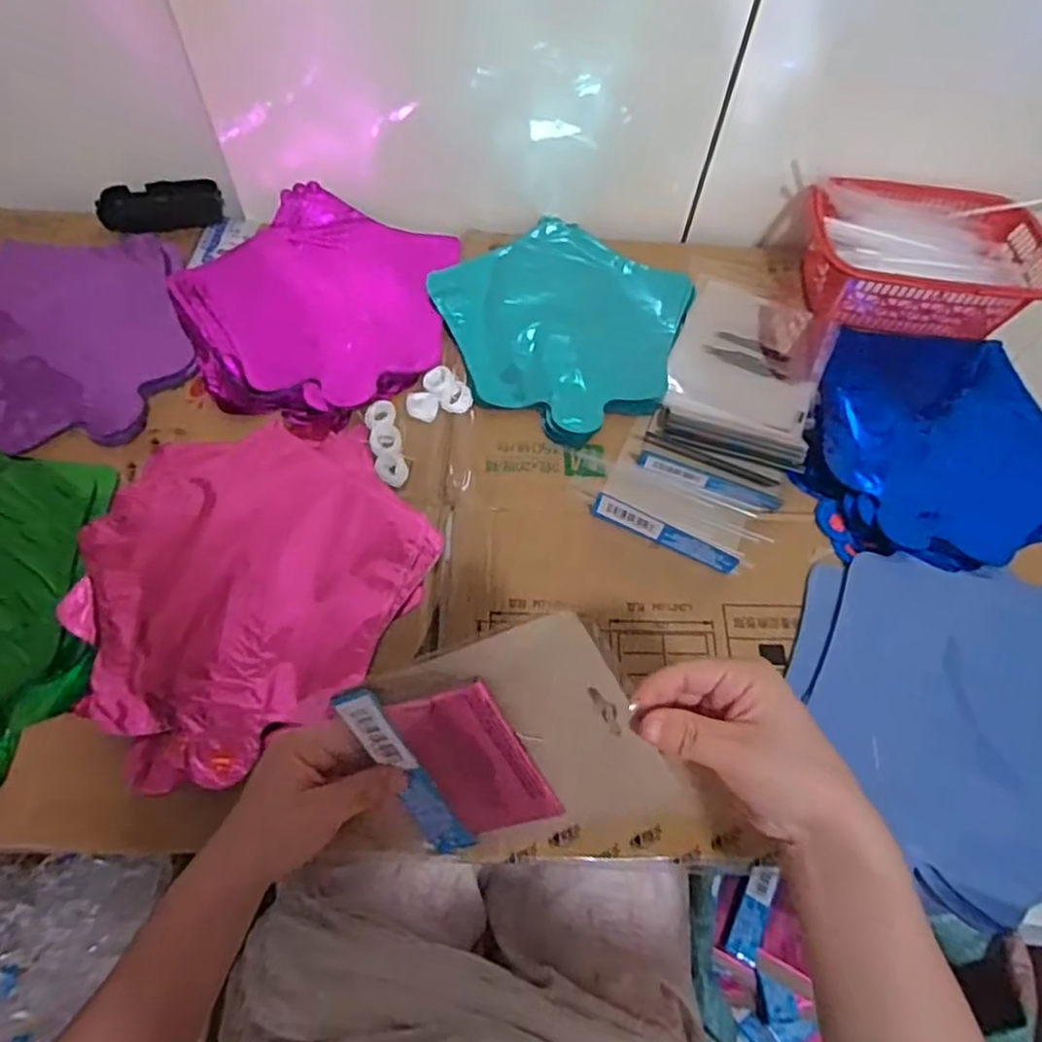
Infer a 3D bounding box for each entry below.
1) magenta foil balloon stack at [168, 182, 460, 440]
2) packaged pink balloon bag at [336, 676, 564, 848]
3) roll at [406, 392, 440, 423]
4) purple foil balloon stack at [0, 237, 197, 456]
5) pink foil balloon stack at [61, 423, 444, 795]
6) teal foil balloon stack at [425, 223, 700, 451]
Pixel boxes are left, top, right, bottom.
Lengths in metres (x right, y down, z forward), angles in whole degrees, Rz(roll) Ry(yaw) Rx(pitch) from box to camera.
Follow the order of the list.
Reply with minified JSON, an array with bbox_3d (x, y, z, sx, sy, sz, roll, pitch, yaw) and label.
[{"bbox_3d":[-0.180,-0.195,0.612,0.232,0.028,0.244,36,65,15],"label":"magenta foil balloon stack"},{"bbox_3d":[-0.035,0.127,0.355,0.088,0.107,0.006,-21,18,27],"label":"packaged pink balloon bag"},{"bbox_3d":[-0.081,-0.096,0.561,0.026,0.006,0.024,2,62,-3],"label":"roll"},{"bbox_3d":[-0.392,-0.155,0.572,0.216,0.014,0.221,-7,62,-7],"label":"purple foil balloon stack"},{"bbox_3d":[-0.194,0.031,0.482,0.237,0.012,0.232,-36,69,-20],"label":"pink foil balloon stack"},{"bbox_3d":[0.038,-0.181,0.610,0.218,0.012,0.221,33,64,13],"label":"teal foil balloon stack"}]

